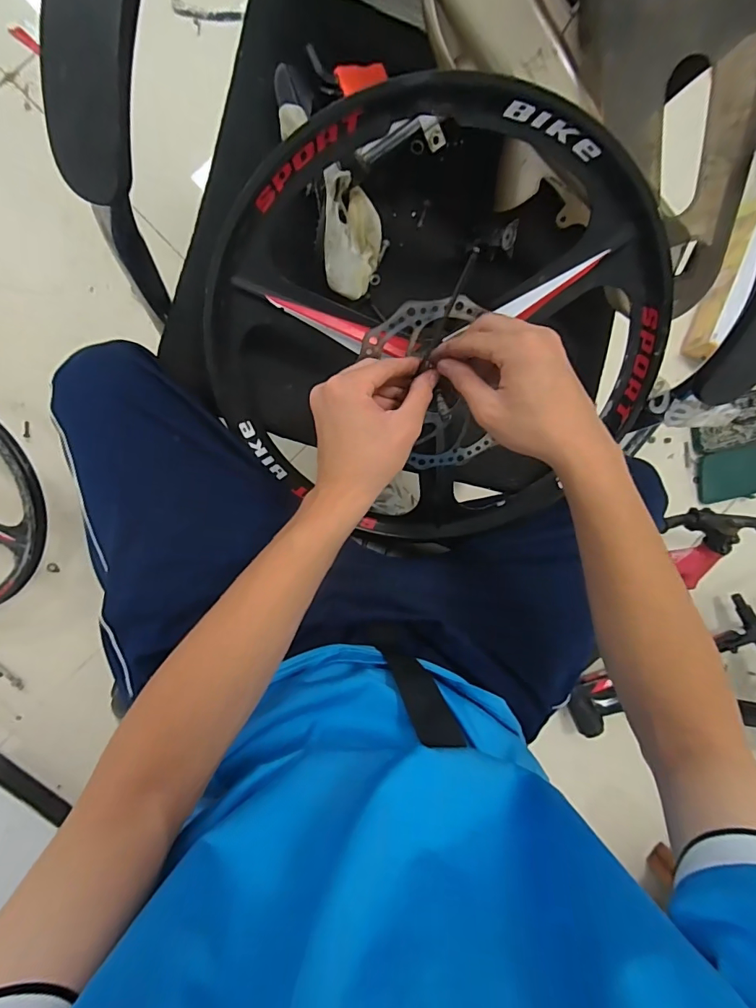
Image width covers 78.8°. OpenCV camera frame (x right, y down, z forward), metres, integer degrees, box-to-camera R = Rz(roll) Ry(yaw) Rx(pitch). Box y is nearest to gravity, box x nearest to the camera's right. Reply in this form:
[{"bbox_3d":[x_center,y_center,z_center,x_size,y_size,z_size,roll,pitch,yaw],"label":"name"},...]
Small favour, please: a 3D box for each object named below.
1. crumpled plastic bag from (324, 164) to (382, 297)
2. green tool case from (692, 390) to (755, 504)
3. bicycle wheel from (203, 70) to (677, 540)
[{"bbox_3d":[-0.022,-0.255,0.431,0.060,0.098,0.120,4,94,-11],"label":"crumpled plastic bag"},{"bbox_3d":[0.859,-0.136,1.083,0.258,0.037,0.238,-12,97,-9],"label":"green tool case"},{"bbox_3d":[0.048,-0.127,0.419,0.398,0.085,0.392,0,127,0],"label":"bicycle wheel"}]

